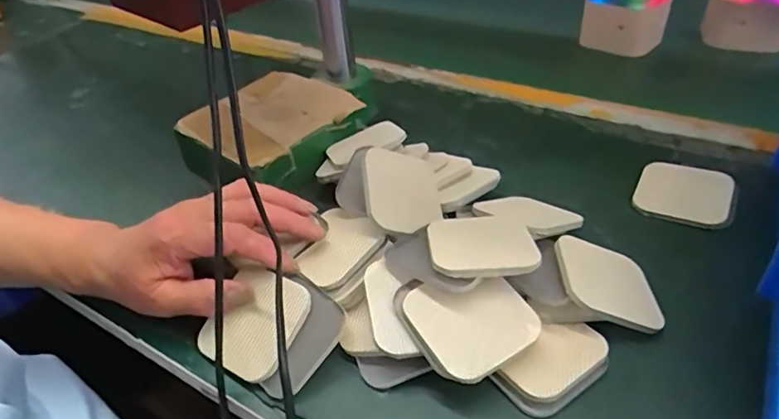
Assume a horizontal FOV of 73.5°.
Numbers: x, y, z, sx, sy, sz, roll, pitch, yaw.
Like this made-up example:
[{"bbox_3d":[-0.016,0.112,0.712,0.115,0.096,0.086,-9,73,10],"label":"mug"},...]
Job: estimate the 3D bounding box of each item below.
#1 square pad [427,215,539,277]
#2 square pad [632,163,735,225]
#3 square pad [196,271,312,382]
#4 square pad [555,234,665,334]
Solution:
[{"bbox_3d":[0.058,0.021,0.335,0.065,0.007,0.072,-1,23,0],"label":"square pad"},{"bbox_3d":[0.231,-0.014,0.409,0.064,0.013,0.062,17,46,27],"label":"square pad"},{"bbox_3d":[-0.086,0.073,0.335,0.055,0.010,0.067,28,88,7],"label":"square pad"},{"bbox_3d":[0.137,0.045,0.331,0.061,0.008,0.065,16,36,-6],"label":"square pad"}]

